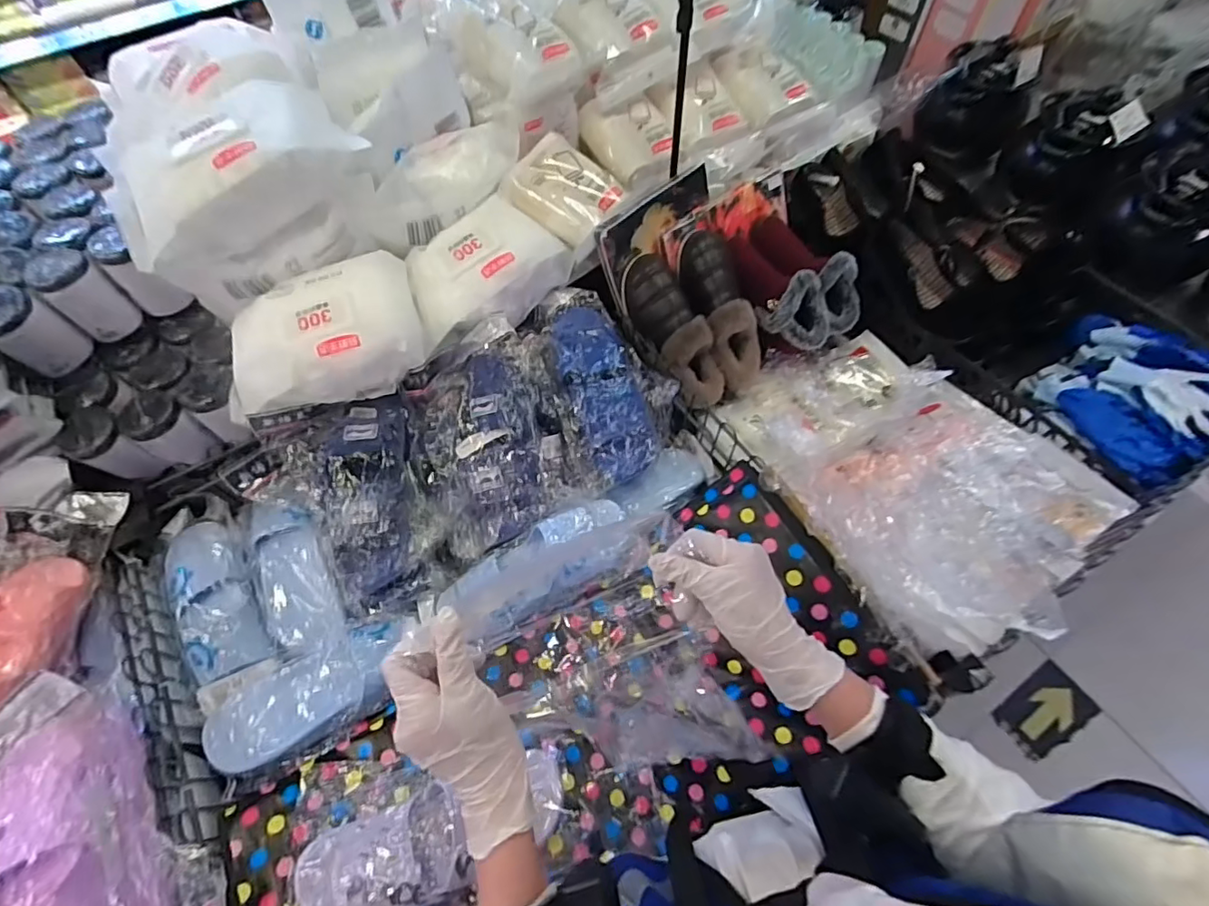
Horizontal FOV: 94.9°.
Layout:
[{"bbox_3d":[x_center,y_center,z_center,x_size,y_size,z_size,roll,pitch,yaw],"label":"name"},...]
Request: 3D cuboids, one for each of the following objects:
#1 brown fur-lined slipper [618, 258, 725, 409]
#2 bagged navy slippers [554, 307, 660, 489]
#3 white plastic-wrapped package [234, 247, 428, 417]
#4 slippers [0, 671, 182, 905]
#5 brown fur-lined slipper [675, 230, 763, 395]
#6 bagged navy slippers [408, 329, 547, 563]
[{"bbox_3d":[0.127,-0.216,0.960,0.110,0.063,0.278,-29,87,-15],"label":"brown fur-lined slipper"},{"bbox_3d":[-0.004,-0.106,0.874,0.109,0.064,0.296,-18,61,-9],"label":"bagged navy slippers"},{"bbox_3d":[-0.422,-0.173,0.833,0.292,0.085,0.188,-24,62,-12],"label":"white plastic-wrapped package"},{"bbox_3d":[-0.553,0.400,0.569,0.113,0.101,0.310,-32,64,-16],"label":"slippers"},{"bbox_3d":[0.218,-0.254,0.987,0.108,0.067,0.286,-24,96,-12],"label":"brown fur-lined slipper"},{"bbox_3d":[-0.189,-0.012,0.847,0.186,0.107,0.305,-14,61,-7],"label":"bagged navy slippers"}]

